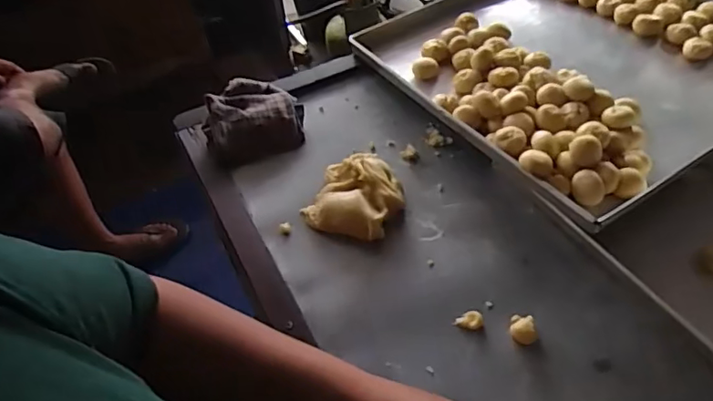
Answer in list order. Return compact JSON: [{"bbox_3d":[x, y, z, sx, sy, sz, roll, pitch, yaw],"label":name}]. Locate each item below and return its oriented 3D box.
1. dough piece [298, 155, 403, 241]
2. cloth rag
[{"bbox_3d":[0.002,-0.008,0.710,0.113,0.037,0.126,19,54,19],"label":"dough piece"},{"bbox_3d":[-0.152,-0.122,0.803,0.145,0.051,0.128,-24,53,-15],"label":"cloth rag"}]

